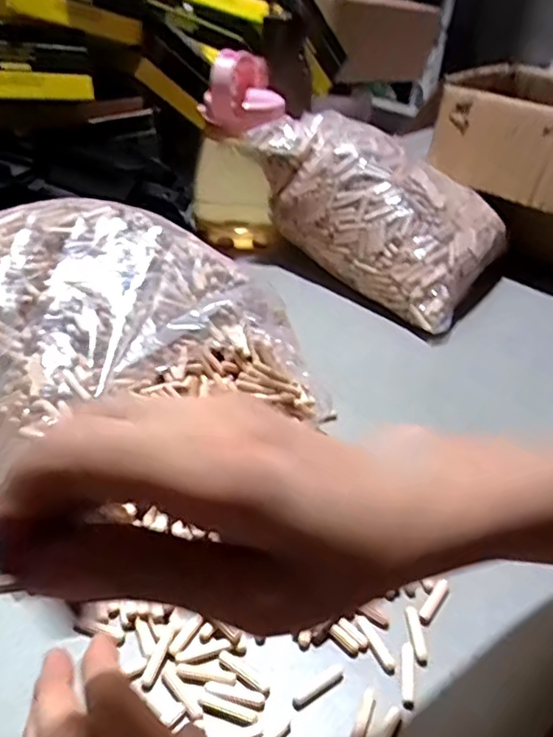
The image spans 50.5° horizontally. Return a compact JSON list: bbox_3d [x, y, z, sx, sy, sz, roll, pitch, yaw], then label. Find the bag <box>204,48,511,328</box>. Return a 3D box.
[{"bbox_3d":[0.098,-0.209,0.674,0.364,0.122,0.212,45,47,14],"label":"bag"}]

